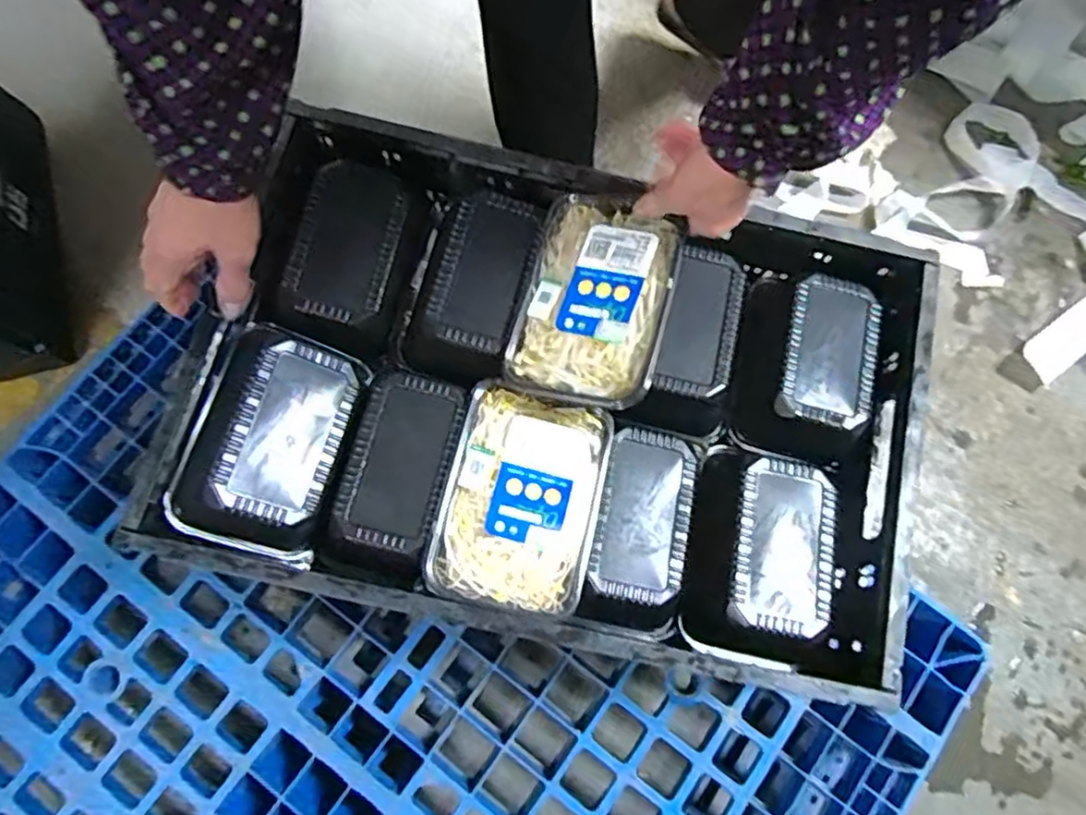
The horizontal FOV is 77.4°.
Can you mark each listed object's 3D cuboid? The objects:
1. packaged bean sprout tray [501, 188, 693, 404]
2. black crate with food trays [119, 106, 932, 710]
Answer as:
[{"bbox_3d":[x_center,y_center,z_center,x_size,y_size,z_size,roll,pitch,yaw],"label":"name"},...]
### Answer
[{"bbox_3d":[0.046,-0.091,0.565,0.121,0.045,0.180,13,81,19],"label":"packaged bean sprout tray"},{"bbox_3d":[0.015,-0.013,0.567,0.573,0.096,0.384,13,79,2],"label":"black crate with food trays"}]

